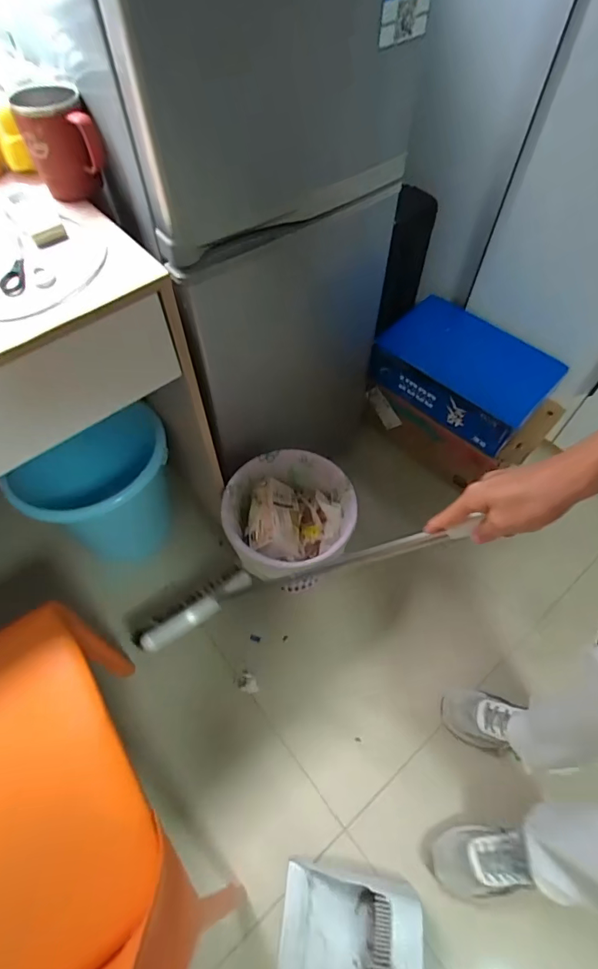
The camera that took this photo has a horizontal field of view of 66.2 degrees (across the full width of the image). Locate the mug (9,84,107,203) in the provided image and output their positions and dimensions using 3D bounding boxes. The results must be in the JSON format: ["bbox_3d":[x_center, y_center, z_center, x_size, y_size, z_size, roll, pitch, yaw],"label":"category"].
[{"bbox_3d":[-0.315,-0.455,0.621,0.092,0.113,0.081,-16,59,-11],"label":"mug"}]

